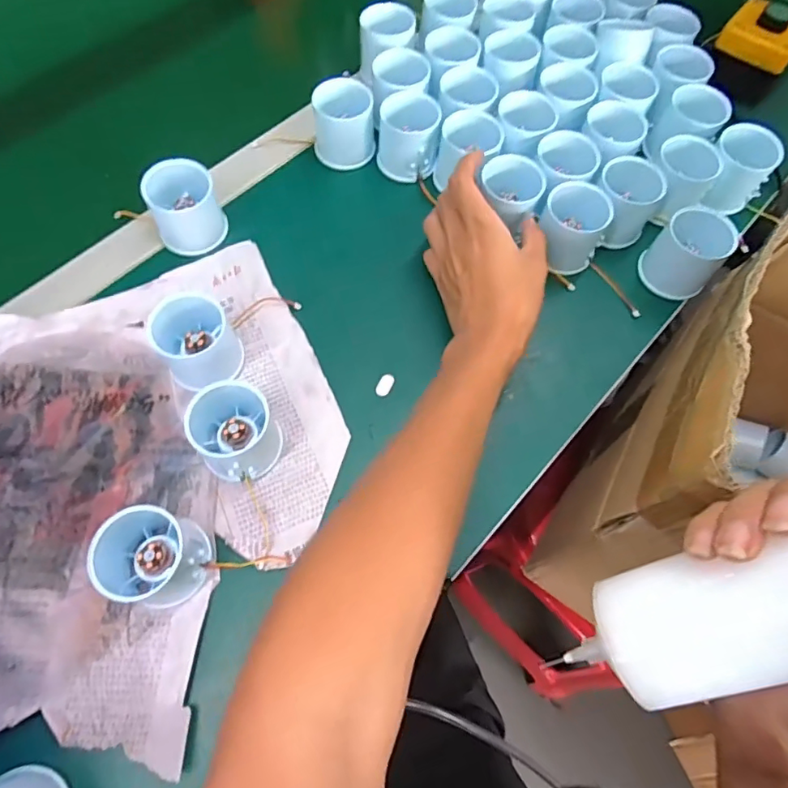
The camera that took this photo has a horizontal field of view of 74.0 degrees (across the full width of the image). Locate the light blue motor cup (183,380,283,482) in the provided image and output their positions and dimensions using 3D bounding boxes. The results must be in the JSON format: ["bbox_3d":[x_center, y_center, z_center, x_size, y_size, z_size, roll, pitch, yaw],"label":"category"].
[{"bbox_3d":[-0.109,0.021,0.352,0.054,0.043,0.064,-32,70,-15],"label":"light blue motor cup"}]

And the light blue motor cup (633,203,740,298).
[{"bbox_3d":[0.236,-0.113,0.424,0.052,0.054,0.052,1,65,-1],"label":"light blue motor cup"}]

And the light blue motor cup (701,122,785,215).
[{"bbox_3d":[0.296,-0.192,0.454,0.050,0.058,0.054,1,65,-1],"label":"light blue motor cup"}]

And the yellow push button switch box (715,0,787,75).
[{"bbox_3d":[0.360,-0.350,0.507,0.070,0.026,0.072,37,69,14],"label":"yellow push button switch box"}]

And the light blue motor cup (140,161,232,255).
[{"bbox_3d":[-0.167,-0.155,0.420,0.049,0.052,0.052,1,65,-1],"label":"light blue motor cup"}]

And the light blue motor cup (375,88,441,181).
[{"bbox_3d":[0.011,-0.228,0.465,0.055,0.047,0.058,2,65,-1],"label":"light blue motor cup"}]

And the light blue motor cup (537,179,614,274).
[{"bbox_3d":[0.143,-0.133,0.423,0.049,0.046,0.051,1,65,-1],"label":"light blue motor cup"}]

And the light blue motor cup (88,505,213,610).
[{"bbox_3d":[-0.147,0.095,0.312,0.060,0.051,0.051,18,66,7],"label":"light blue motor cup"}]

